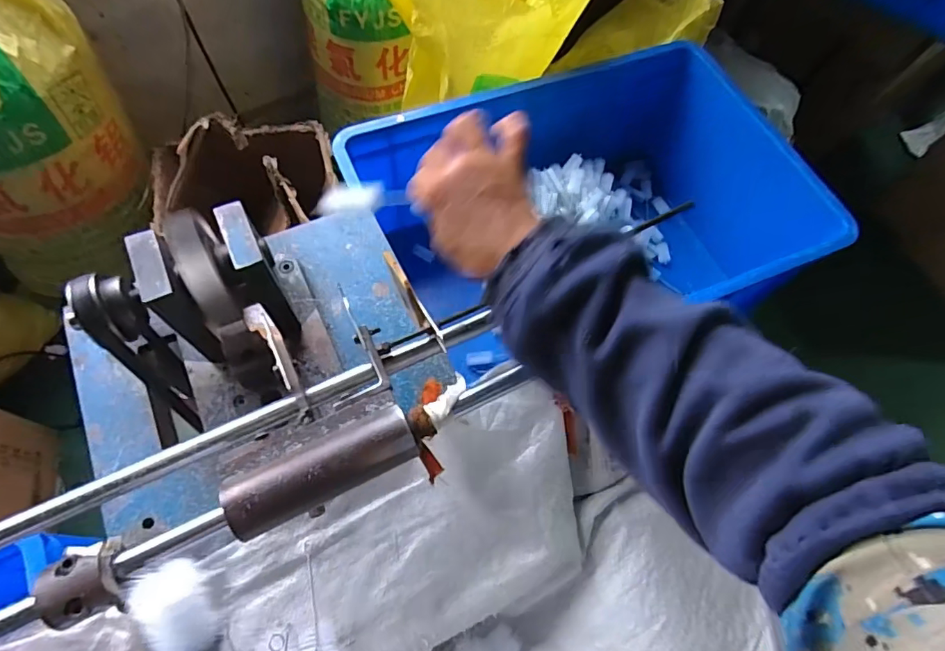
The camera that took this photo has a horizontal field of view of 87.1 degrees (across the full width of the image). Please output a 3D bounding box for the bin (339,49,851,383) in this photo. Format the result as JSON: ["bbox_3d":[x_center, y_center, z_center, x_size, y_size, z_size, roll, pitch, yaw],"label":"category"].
[{"bbox_3d":[0.158,-0.156,0.773,0.586,0.231,0.436,-20,66,-11],"label":"bin"}]

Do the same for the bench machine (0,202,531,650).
[{"bbox_3d":[-0.230,0.041,0.391,0.406,0.147,0.292,-22,67,-12],"label":"bench machine"}]

